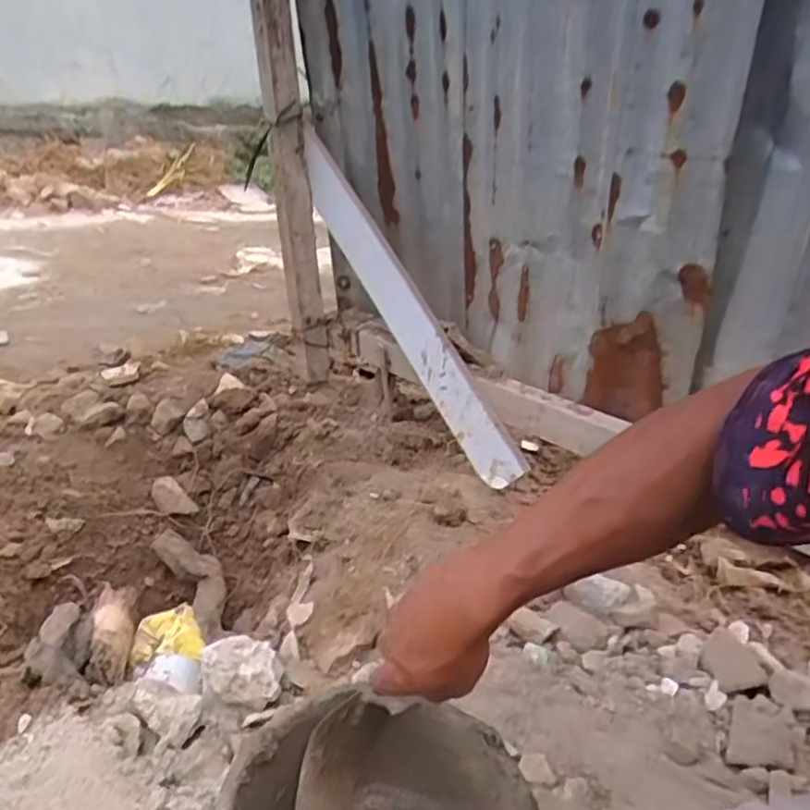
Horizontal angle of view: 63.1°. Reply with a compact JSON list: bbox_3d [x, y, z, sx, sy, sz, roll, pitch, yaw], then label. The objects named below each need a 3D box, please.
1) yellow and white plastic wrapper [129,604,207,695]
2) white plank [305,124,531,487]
[{"bbox_3d":[-0.339,0.349,0.942,0.093,0.033,0.149,-5,25,-13],"label":"yellow and white plastic wrapper"},{"bbox_3d":[-0.003,-0.177,1.210,0.031,0.723,0.117,-21,-14,-43],"label":"white plank"}]

